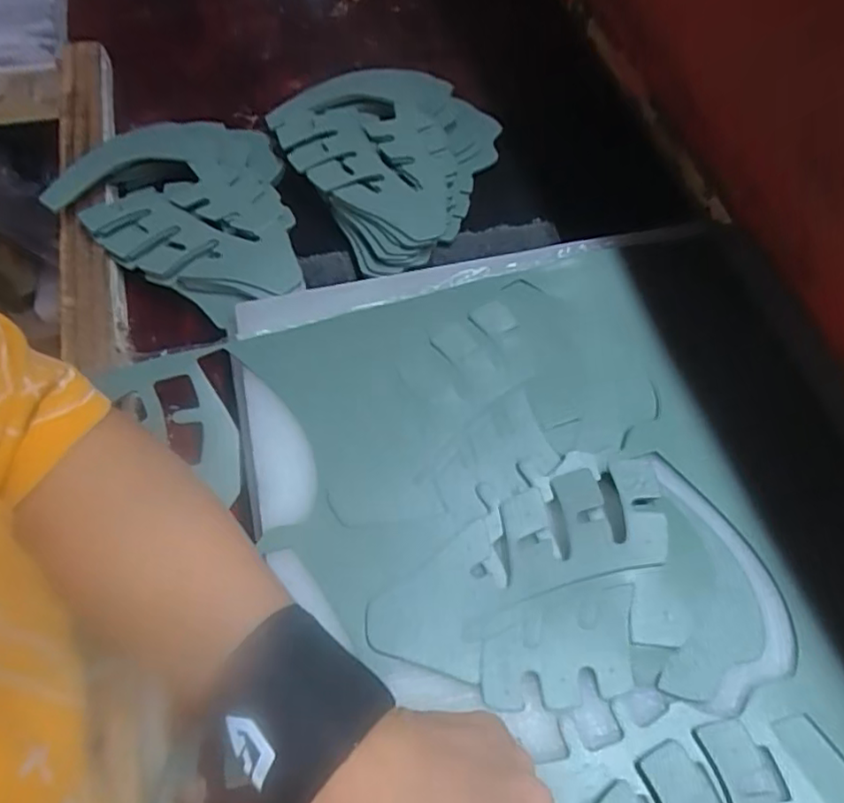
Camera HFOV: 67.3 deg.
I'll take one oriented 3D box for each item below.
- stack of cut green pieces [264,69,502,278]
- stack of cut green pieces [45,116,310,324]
[{"bbox_3d":[-0.014,-0.190,0.477,0.152,0.029,0.181,-29,66,-18],"label":"stack of cut green pieces"},{"bbox_3d":[-0.156,-0.147,0.459,0.202,0.021,0.145,32,63,14],"label":"stack of cut green pieces"}]

